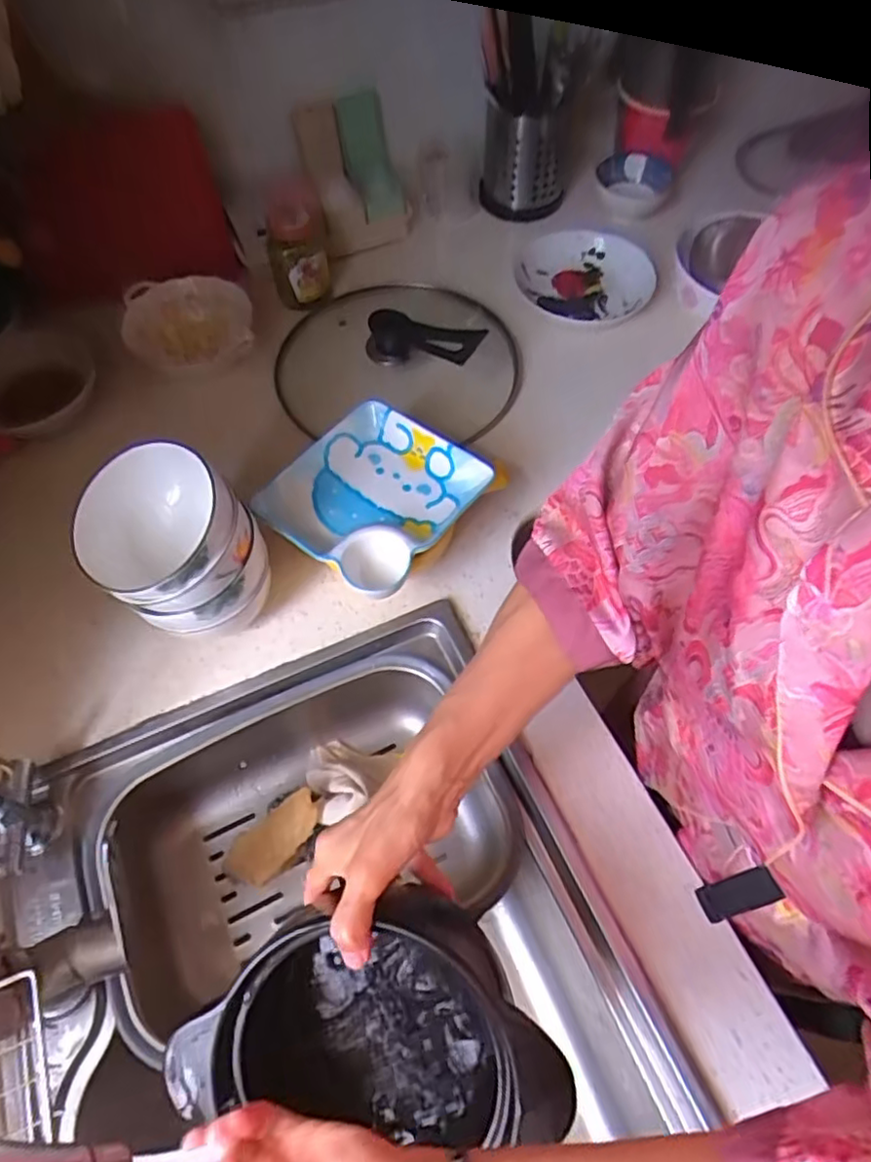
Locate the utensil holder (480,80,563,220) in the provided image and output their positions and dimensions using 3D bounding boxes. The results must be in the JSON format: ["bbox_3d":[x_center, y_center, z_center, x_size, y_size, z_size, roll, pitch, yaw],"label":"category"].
[{"bbox_3d":[0.129,-0.625,0.935,0.123,0.171,0.104,7,61,5],"label":"utensil holder"}]

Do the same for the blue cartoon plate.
[{"bbox_3d":[-0.061,-0.083,0.617,0.164,0.033,0.174,33,66,18],"label":"blue cartoon plate"}]

